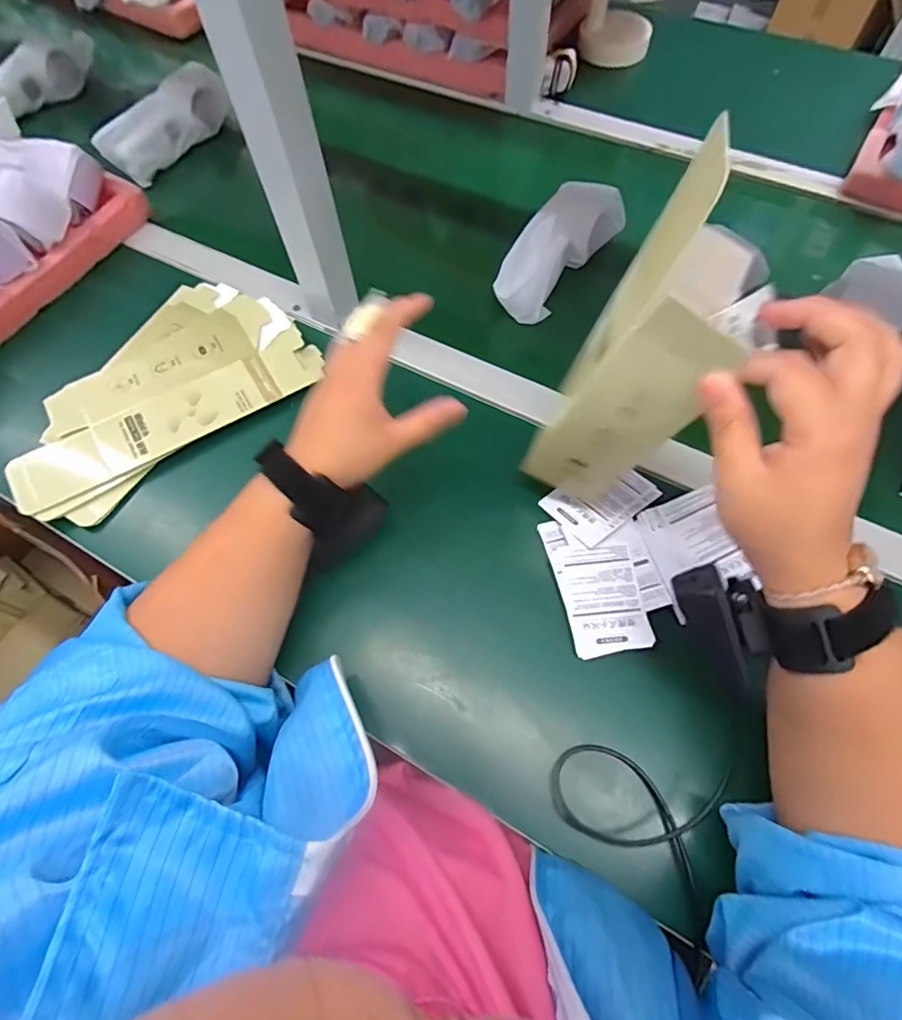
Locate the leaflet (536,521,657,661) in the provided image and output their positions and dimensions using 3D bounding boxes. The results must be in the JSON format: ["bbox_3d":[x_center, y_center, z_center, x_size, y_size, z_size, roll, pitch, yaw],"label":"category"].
[{"bbox_3d":[0.113,0.056,0.394,0.059,0.009,0.110,-14,67,1],"label":"leaflet"}]

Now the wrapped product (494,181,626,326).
[{"bbox_3d":[0.106,-0.264,0.512,0.059,0.062,0.165,37,71,17],"label":"wrapped product"}]

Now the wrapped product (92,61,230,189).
[{"bbox_3d":[-0.356,-0.480,0.631,0.046,0.065,0.164,29,69,14],"label":"wrapped product"}]

